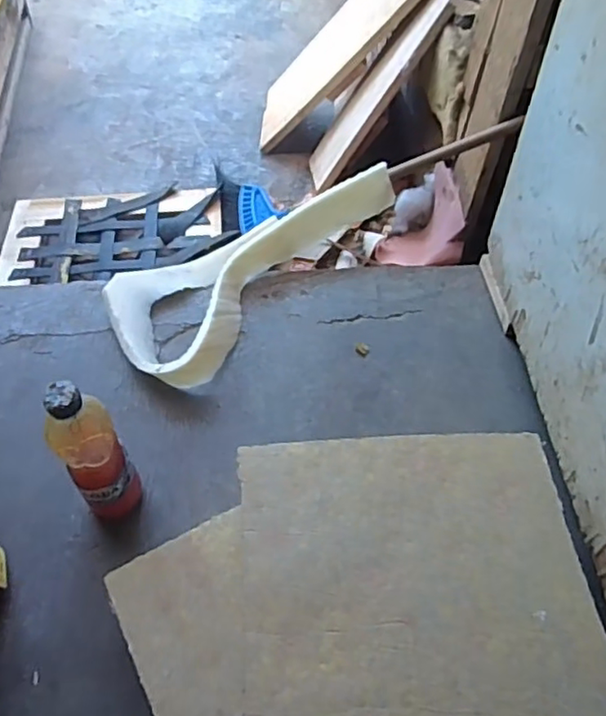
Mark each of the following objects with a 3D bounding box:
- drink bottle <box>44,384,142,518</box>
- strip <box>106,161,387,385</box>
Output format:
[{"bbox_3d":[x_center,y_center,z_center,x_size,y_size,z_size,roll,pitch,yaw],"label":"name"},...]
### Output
[{"bbox_3d":[-0.216,0.105,0.642,0.062,0.221,0.054,-32,62,-22],"label":"drink bottle"},{"bbox_3d":[-0.088,-0.164,0.926,0.207,0.079,0.482,34,61,19],"label":"strip"}]

